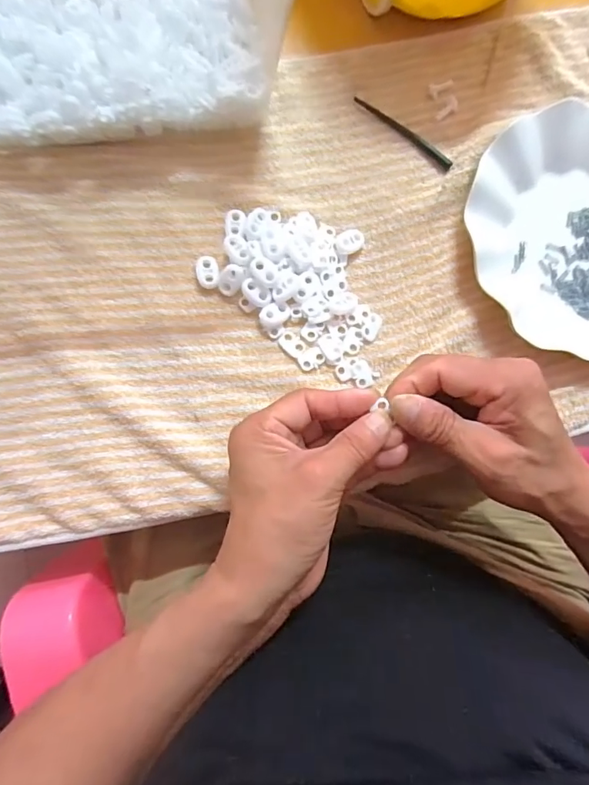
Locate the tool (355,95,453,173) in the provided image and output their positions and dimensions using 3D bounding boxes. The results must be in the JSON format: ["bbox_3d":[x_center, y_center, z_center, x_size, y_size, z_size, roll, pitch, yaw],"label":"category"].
[{"bbox_3d":[0.081,-0.192,0.340,0.085,0.004,0.008,36,84,-1],"label":"tool"}]

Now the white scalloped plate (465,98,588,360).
[{"bbox_3d":[0.214,-0.114,0.332,0.170,0.022,0.176,0,85,-4],"label":"white scalloped plate"}]

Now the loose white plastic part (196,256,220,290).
[{"bbox_3d":[-0.059,-0.082,0.317,0.015,0.007,0.024,-6,86,-5],"label":"loose white plastic part"}]

